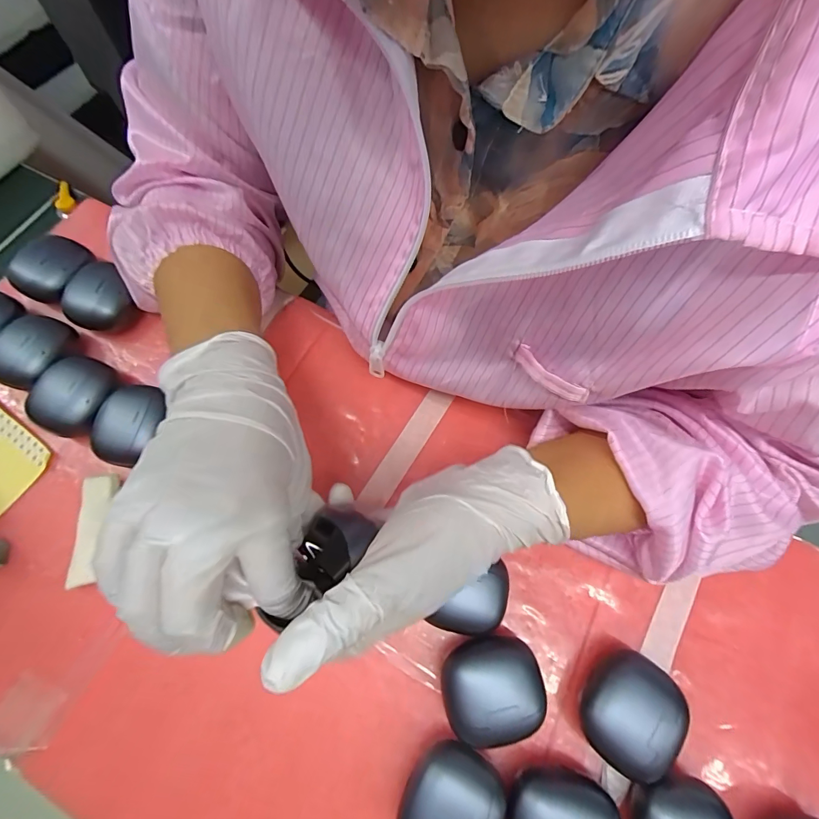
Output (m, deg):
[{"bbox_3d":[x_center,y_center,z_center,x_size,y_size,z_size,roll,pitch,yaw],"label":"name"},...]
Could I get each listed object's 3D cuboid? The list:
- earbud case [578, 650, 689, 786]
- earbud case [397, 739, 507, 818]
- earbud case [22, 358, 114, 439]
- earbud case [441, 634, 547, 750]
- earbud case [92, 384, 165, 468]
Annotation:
[{"bbox_3d":[0.125,0.171,0.220,0.045,0.030,0.056,36,73,11],"label":"earbud case"},{"bbox_3d":[0.021,0.211,0.202,0.046,0.030,0.055,26,72,8],"label":"earbud case"},{"bbox_3d":[-0.237,-0.007,0.275,0.048,0.029,0.055,19,71,6],"label":"earbud case"},{"bbox_3d":[0.047,0.159,0.222,0.055,0.030,0.048,-8,70,-4],"label":"earbud case"},{"bbox_3d":[-0.192,0.012,0.269,0.042,0.029,0.054,13,70,4],"label":"earbud case"}]

